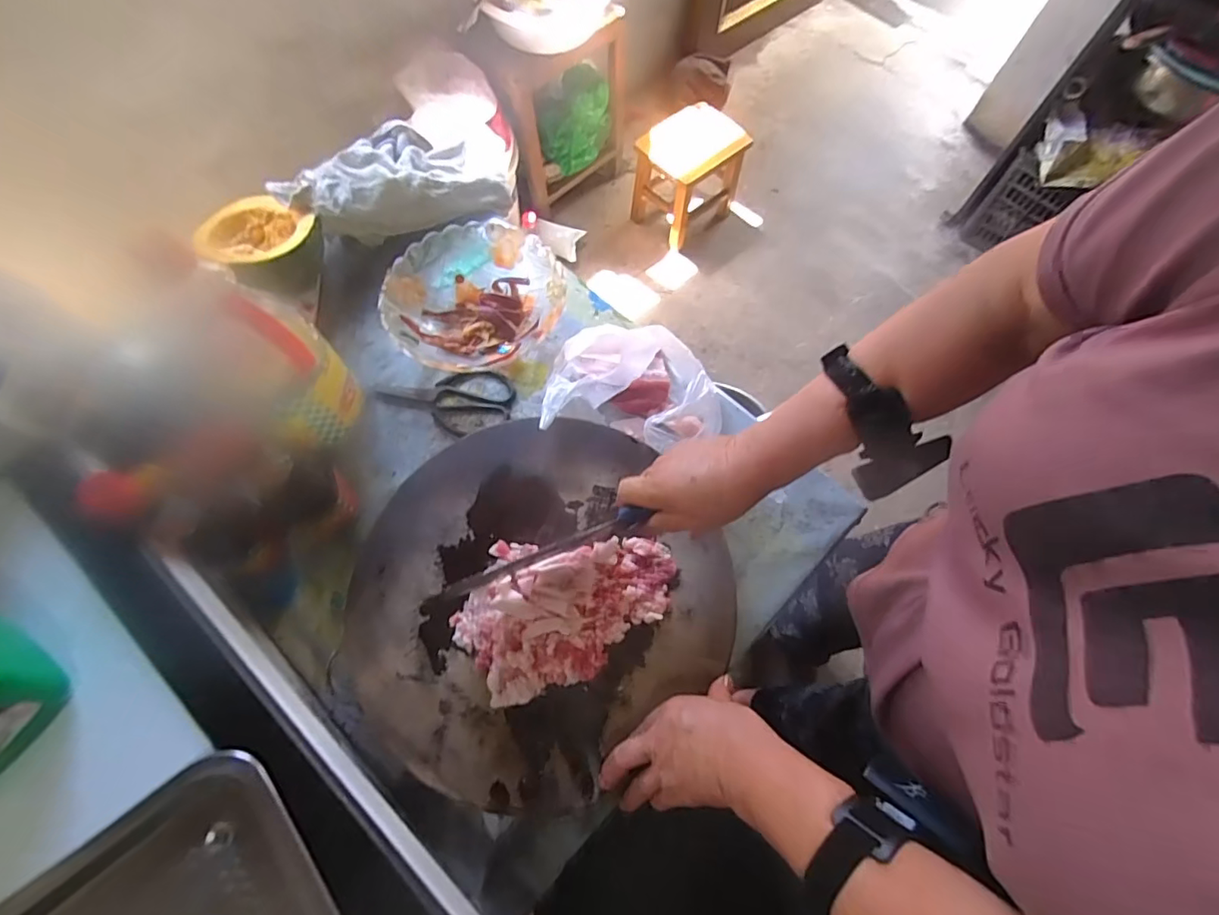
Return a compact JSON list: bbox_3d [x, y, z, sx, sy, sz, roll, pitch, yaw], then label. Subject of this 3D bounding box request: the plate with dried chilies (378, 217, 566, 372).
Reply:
[{"bbox_3d":[-0.179,-0.204,0.704,0.215,0.068,0.203,1,67,-2],"label":"plate with dried chilies"}]

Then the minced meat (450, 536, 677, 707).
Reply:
[{"bbox_3d":[-0.041,0.147,0.516,0.202,0.051,0.143,0,67,-2],"label":"minced meat"}]

